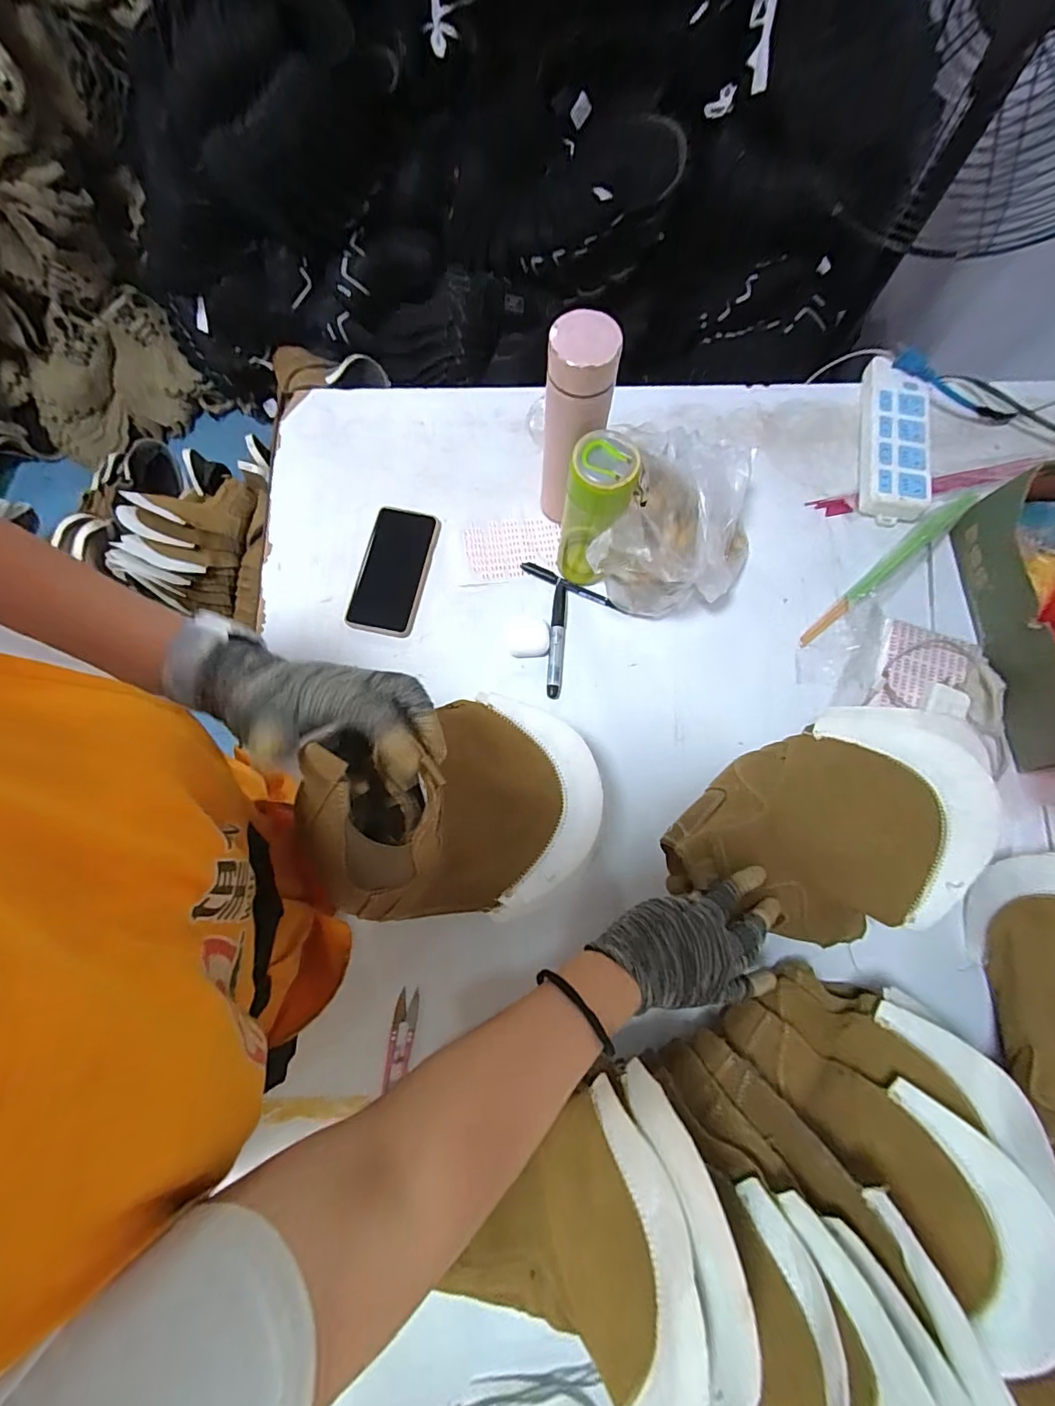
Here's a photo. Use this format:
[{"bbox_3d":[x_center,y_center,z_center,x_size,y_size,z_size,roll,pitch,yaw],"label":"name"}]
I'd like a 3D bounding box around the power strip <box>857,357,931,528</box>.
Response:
[{"bbox_3d":[0.479,-0.349,0.677,0.082,0.035,0.233,12,76,2],"label":"power strip"}]

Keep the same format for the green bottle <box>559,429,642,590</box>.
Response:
[{"bbox_3d":[0.069,-0.204,0.552,0.063,0.188,0.073,11,76,2],"label":"green bottle"}]

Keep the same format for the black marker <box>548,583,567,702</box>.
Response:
[{"bbox_3d":[0.035,-0.075,0.605,0.017,0.016,0.140,5,75,1],"label":"black marker"}]

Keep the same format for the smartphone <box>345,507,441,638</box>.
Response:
[{"bbox_3d":[-0.165,-0.163,0.629,0.086,0.011,0.165,10,76,2],"label":"smartphone"}]

